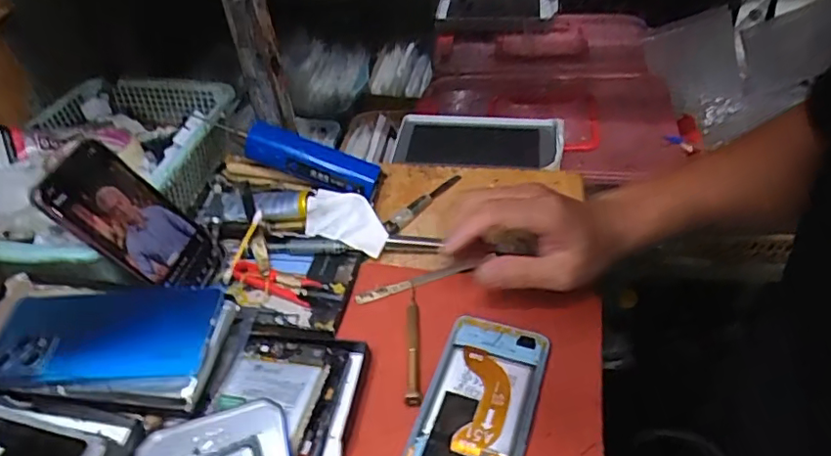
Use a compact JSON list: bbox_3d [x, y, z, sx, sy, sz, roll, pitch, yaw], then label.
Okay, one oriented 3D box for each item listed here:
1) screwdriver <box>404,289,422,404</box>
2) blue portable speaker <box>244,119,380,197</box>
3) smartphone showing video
[{"bbox_3d":[-0.002,0.085,0.448,0.011,0.011,0.112,-3,43,1],"label":"screwdriver"},{"bbox_3d":[-0.104,-0.064,0.570,0.132,0.041,0.028,19,44,-3],"label":"blue portable speaker"},{"bbox_3d":[-0.229,-0.004,0.470,0.007,0.139,0.072,-17,40,37],"label":"smartphone showing video"}]

